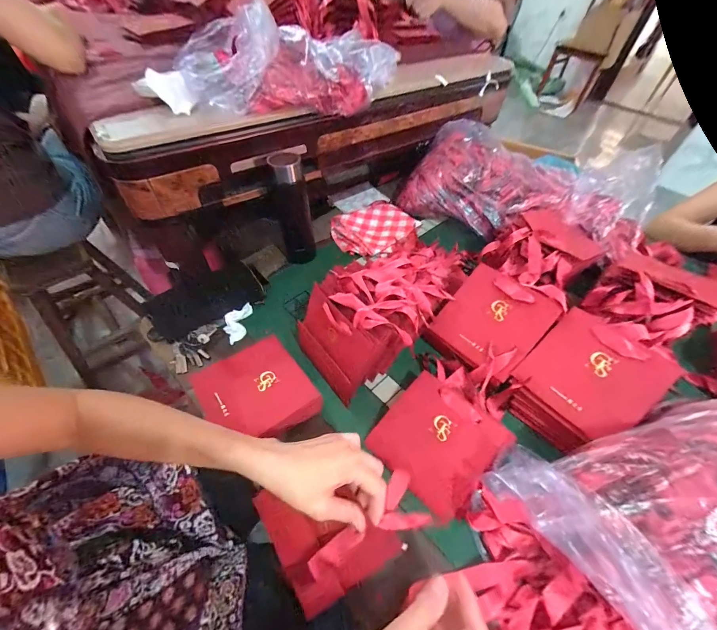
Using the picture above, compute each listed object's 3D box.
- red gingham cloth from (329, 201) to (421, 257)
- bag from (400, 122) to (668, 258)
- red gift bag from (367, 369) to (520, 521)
[{"bbox_3d":[0.031,-0.202,0.737,0.172,0.050,0.166,-24,56,-21],"label":"red gingham cloth"},{"bbox_3d":[0.348,-0.287,0.704,0.487,0.153,0.199,18,52,11],"label":"bag"},{"bbox_3d":[0.114,0.164,0.428,0.164,0.011,0.144,-43,62,-13],"label":"red gift bag"}]

